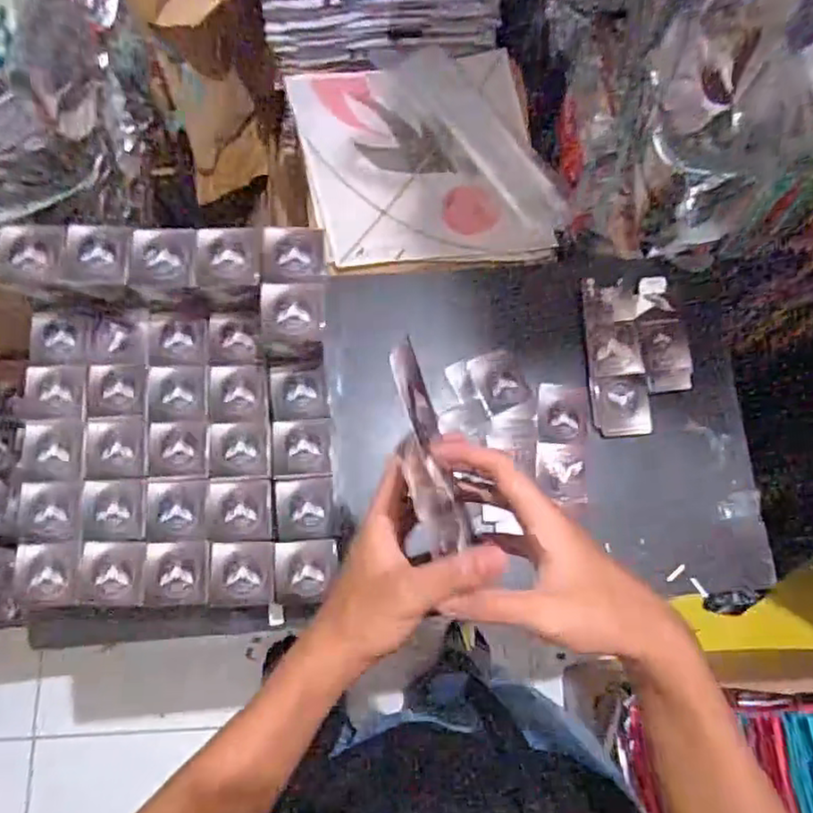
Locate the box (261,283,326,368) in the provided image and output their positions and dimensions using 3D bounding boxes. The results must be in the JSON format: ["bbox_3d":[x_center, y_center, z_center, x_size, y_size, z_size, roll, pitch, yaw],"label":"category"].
[{"bbox_3d":[-0.111,-0.081,0.661,0.064,0.065,0.065,3,74,-1],"label":"box"}]

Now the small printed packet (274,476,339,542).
[{"bbox_3d":[-0.099,0.101,0.660,0.059,0.005,0.061,-4,74,-3],"label":"small printed packet"}]

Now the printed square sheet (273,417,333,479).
[{"bbox_3d":[-0.105,0.042,0.676,0.059,0.006,0.058,-4,74,-3],"label":"printed square sheet"}]

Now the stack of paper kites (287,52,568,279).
[{"bbox_3d":[0.031,-0.360,0.968,0.343,0.036,0.378,-12,75,-5],"label":"stack of paper kites"}]

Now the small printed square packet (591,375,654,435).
[{"bbox_3d":[0.248,-0.002,0.763,0.065,0.006,0.068,-2,74,-2],"label":"small printed square packet"}]

